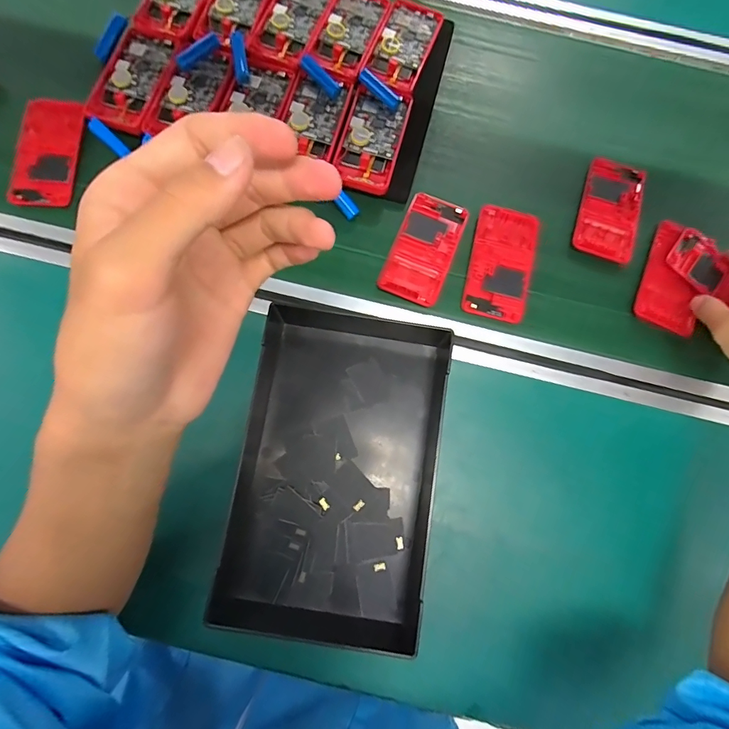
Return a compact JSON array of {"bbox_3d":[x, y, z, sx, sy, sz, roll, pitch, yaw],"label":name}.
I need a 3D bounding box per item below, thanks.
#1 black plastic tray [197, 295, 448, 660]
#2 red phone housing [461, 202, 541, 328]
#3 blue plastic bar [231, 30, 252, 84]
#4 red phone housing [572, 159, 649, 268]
[{"bbox_3d":[-0.022,0.094,0.367,0.173,0.034,0.283,9,75,1],"label":"black plastic tray"},{"bbox_3d":[0.142,-0.106,0.425,0.062,0.011,0.123,14,75,2],"label":"red phone housing"},{"bbox_3d":[-0.134,-0.332,0.442,0.014,0.006,0.062,-10,76,-4],"label":"blue plastic bar"},{"bbox_3d":[0.266,-0.169,0.442,0.060,0.010,0.116,19,76,3],"label":"red phone housing"}]

